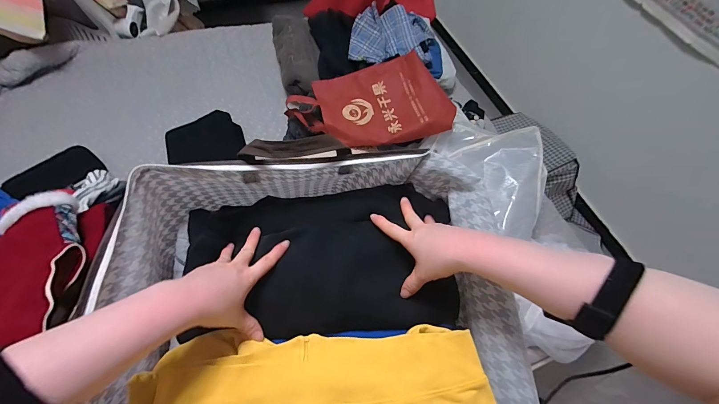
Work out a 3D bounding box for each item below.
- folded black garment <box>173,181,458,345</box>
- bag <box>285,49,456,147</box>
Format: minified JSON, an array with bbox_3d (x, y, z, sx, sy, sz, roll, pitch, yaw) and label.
[{"bbox_3d":[-0.055,0.075,0.447,0.392,0.053,0.214,-1,62,-5],"label":"folded black garment"},{"bbox_3d":[0.025,-0.327,1.027,0.509,0.116,0.299,-10,63,-9],"label":"bag"}]

